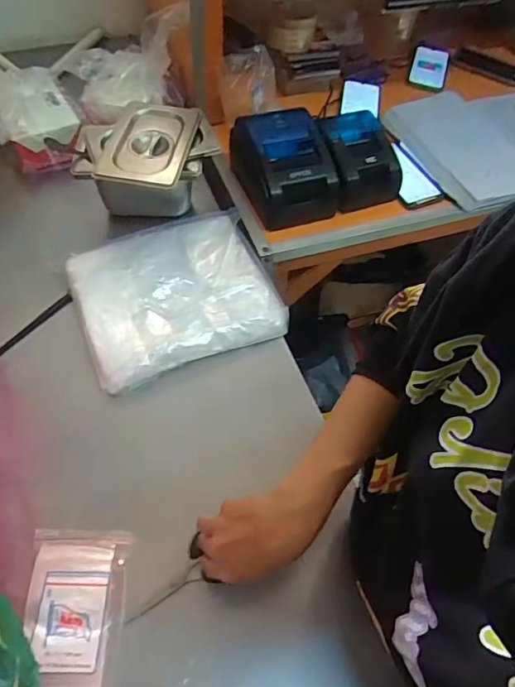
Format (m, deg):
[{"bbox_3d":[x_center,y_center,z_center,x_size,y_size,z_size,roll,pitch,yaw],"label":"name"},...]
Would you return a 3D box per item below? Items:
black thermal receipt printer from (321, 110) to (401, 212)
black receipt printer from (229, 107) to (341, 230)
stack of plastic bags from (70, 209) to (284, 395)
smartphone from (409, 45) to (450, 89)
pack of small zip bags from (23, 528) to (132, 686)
[{"bbox_3d":[0.181,-0.325,0.857,0.134,0.088,0.162,-12,57,-12],"label":"black thermal receipt printer"},{"bbox_3d":[0.036,-0.283,0.811,0.162,0.112,0.150,-17,58,-15],"label":"black receipt printer"},{"bbox_3d":[-0.112,-0.077,0.686,0.261,0.040,0.230,-21,59,-17],"label":"stack of plastic bags"},{"bbox_3d":[0.390,-0.629,1.136,0.081,0.009,0.160,19,64,0],"label":"smartphone"},{"bbox_3d":[-0.176,0.252,0.472,0.089,0.016,0.149,2,55,-2],"label":"pack of small zip bags"}]

